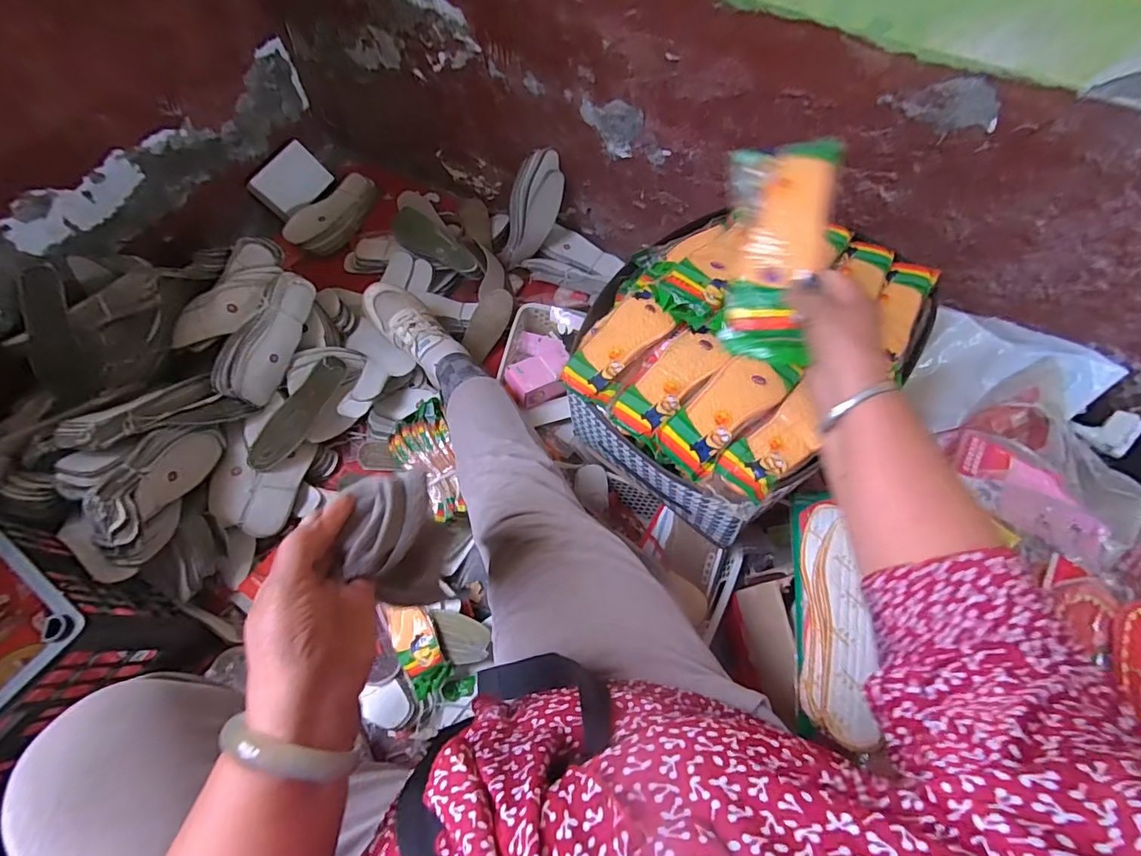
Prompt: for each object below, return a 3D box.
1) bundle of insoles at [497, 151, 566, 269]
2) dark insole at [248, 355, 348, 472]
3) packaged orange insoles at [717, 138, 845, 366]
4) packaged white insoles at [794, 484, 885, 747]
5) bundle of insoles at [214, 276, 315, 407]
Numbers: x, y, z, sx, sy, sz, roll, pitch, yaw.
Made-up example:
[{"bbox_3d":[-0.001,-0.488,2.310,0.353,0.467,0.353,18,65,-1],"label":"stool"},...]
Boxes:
[{"bbox_3d":[-0.078,-0.442,1.002,0.075,0.229,0.076,36,38,14],"label":"bundle of insoles"},{"bbox_3d":[-0.468,-0.031,0.843,0.065,0.021,0.224,18,66,6],"label":"dark insole"},{"bbox_3d":[0.186,-0.166,0.449,0.090,0.036,0.209,11,85,3],"label":"packaged orange insoles"},{"bbox_3d":[0.272,0.186,0.527,0.020,0.081,0.258,31,53,-26],"label":"packaged white insoles"},{"bbox_3d":[-0.522,-0.153,0.850,0.082,0.076,0.236,13,66,4],"label":"bundle of insoles"}]

